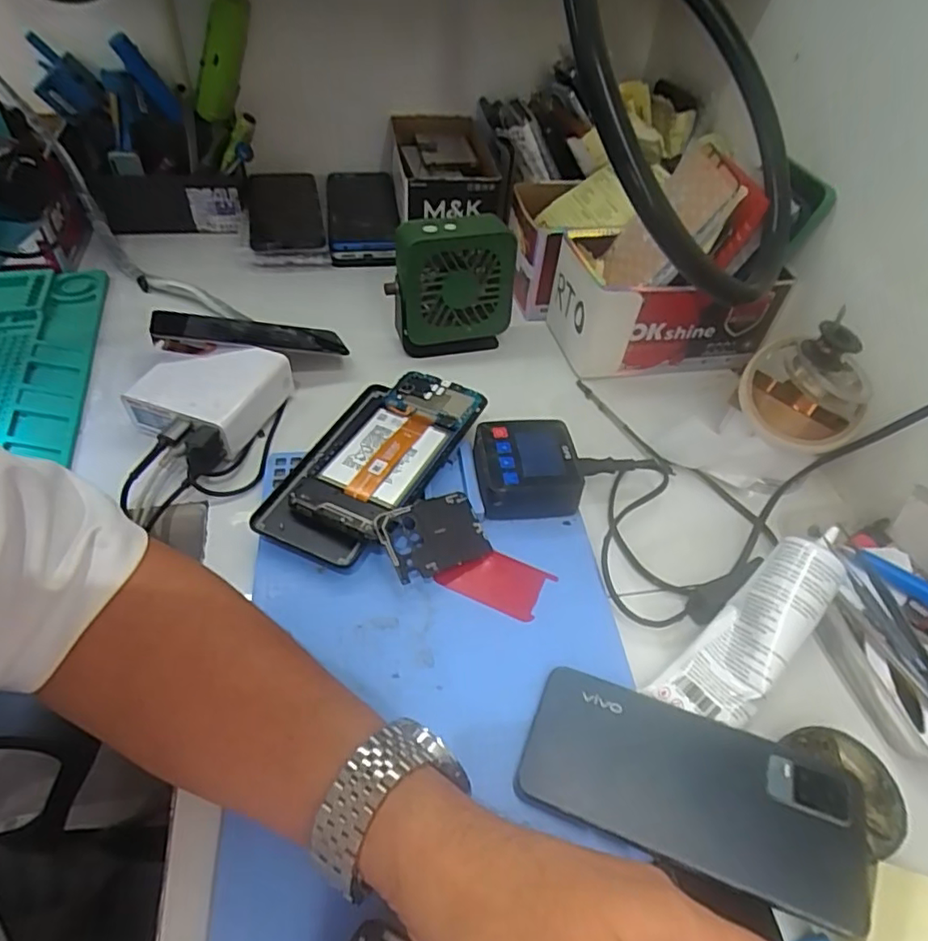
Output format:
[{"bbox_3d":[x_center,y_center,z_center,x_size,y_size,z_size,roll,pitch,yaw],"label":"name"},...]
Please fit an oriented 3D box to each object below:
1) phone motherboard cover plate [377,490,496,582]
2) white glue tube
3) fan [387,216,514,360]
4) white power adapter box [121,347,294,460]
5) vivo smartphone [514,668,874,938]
[{"bbox_3d":[-0.018,0.041,0.381,0.068,0.006,0.047,-15,72,-33],"label":"phone motherboard cover plate"},{"bbox_3d":[0.170,0.091,0.344,0.137,0.024,0.043,-45,64,-8],"label":"white glue tube"},{"bbox_3d":[-0.011,-0.158,0.521,0.108,0.114,0.047,-6,50,-7],"label":"fan"},{"bbox_3d":[-0.194,-0.059,0.459,0.090,0.042,0.089,16,51,11],"label":"white power adapter box"},{"bbox_3d":[0.110,0.156,0.298,0.159,0.006,0.075,15,49,17],"label":"vivo smartphone"}]

